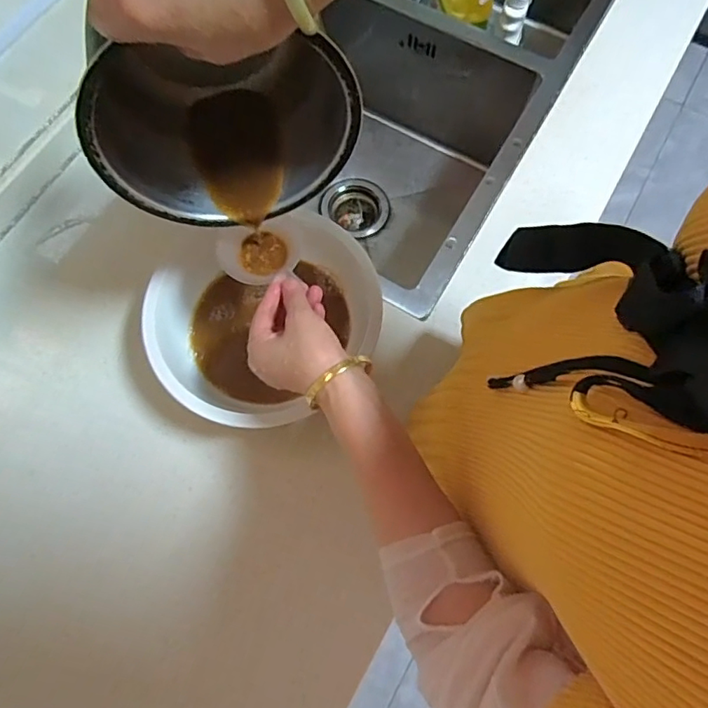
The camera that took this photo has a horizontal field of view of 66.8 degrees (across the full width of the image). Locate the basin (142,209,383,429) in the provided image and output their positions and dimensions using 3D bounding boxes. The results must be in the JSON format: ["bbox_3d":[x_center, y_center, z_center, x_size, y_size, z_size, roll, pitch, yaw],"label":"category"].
[{"bbox_3d":[-0.102,-0.039,0.547,0.241,0.074,0.221,0,72,-1],"label":"basin"}]

